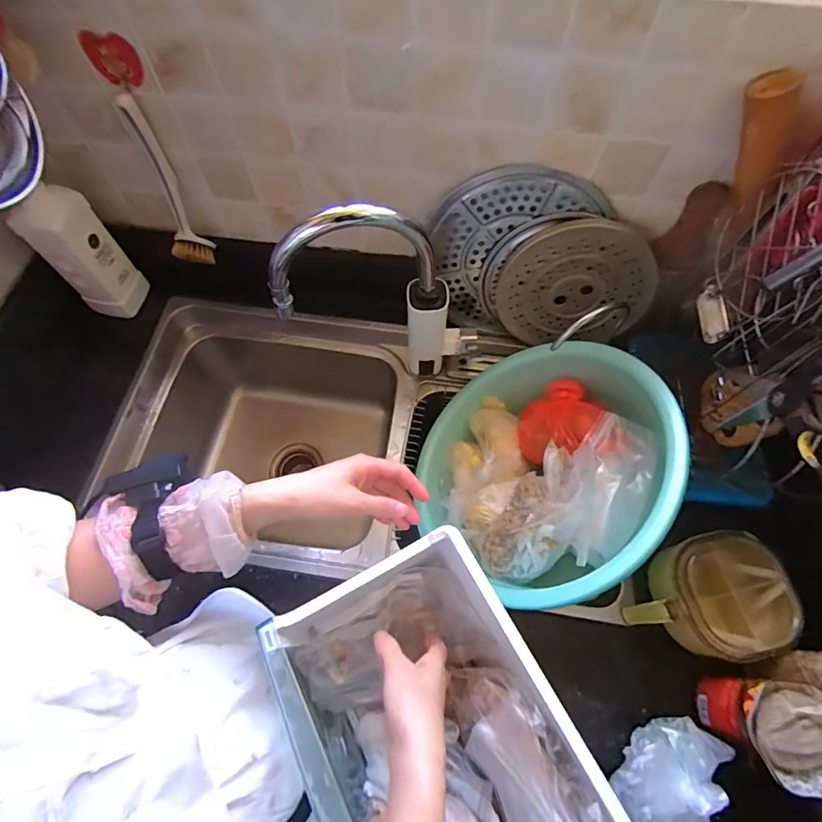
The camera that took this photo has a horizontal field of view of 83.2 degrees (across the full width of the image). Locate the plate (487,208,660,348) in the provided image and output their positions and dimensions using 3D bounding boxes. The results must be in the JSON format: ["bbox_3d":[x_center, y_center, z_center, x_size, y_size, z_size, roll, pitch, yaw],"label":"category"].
[{"bbox_3d":[0.235,-0.190,0.692,0.231,0.213,0.024,-4,52,17],"label":"plate"}]

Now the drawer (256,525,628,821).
[{"bbox_3d":[0.035,0.334,0.439,0.218,0.185,0.363,-27,67,-11],"label":"drawer"}]

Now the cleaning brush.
[{"bbox_3d":[-0.346,-0.306,0.640,0.054,0.217,0.085,-28,67,-11],"label":"cleaning brush"}]

